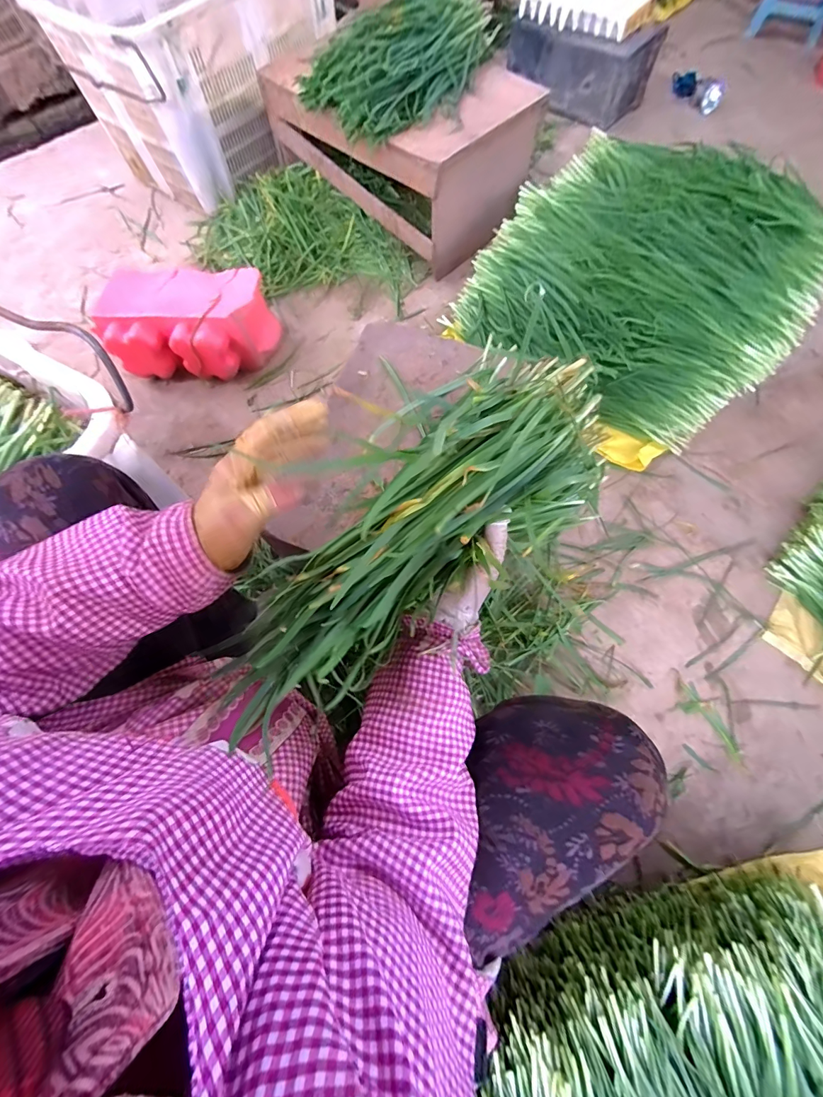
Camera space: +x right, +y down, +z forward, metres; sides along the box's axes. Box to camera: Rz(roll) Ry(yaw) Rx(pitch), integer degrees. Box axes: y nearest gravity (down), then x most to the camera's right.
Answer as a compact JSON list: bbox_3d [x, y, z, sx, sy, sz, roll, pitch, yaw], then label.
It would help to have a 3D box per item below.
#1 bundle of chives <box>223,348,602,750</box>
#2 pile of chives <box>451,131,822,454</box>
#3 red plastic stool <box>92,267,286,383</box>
[{"bbox_3d":[0.012,-0.015,0.344,0.387,0.097,0.149,-42,75,-9],"label":"bundle of chives"},{"bbox_3d":[0.538,-0.624,0.886,0.613,0.198,0.659,42,77,14],"label":"pile of chives"},{"bbox_3d":[-0.494,-0.497,0.896,0.338,0.155,0.196,0,70,0],"label":"red plastic stool"}]

